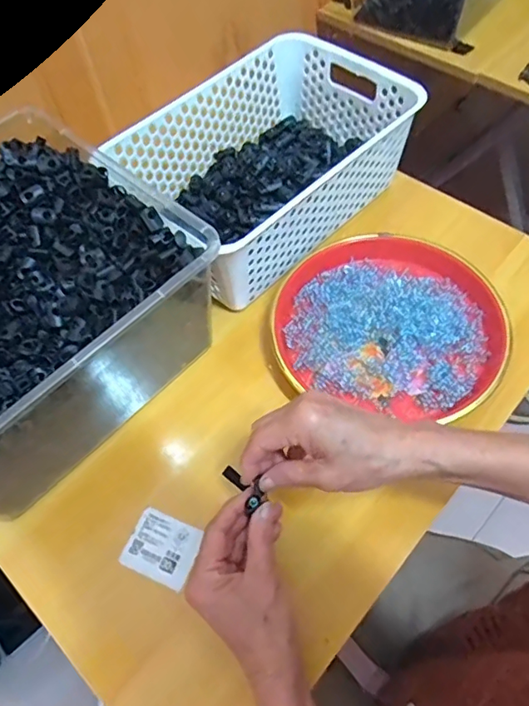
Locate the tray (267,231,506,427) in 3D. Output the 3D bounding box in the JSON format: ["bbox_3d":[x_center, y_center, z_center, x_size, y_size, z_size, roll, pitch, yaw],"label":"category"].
[{"bbox_3d":[0.121,-0.033,0.510,0.216,0.026,0.184,11,61,10],"label":"tray"}]

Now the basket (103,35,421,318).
[{"bbox_3d":[0.003,-0.210,0.569,0.283,0.098,0.202,-41,65,-18],"label":"basket"}]

